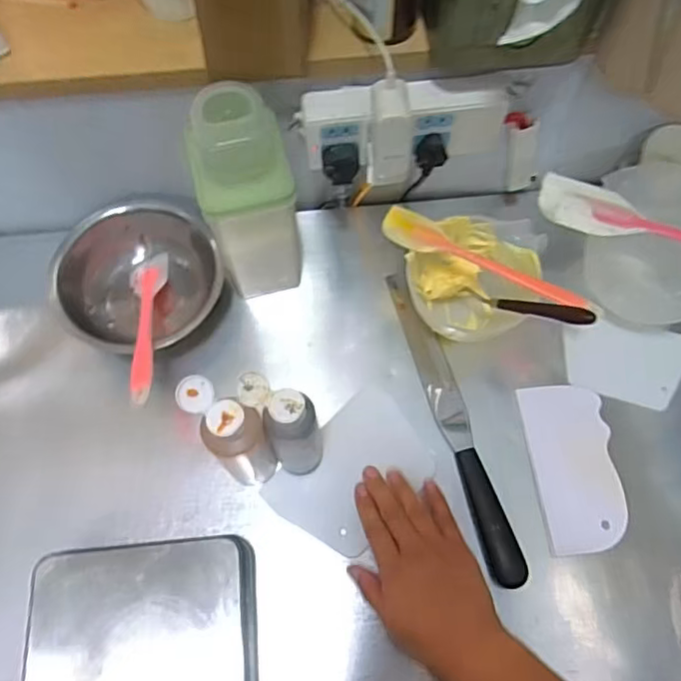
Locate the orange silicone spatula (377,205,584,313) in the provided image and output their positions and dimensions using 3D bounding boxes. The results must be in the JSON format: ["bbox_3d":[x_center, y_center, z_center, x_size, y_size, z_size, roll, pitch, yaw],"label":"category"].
[{"bbox_3d":[0.130,-0.072,0.556,0.195,0.022,0.032,25,69,12],"label":"orange silicone spatula"}]

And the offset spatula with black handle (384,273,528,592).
[{"bbox_3d":[0.106,0.074,0.577,0.031,0.025,0.309,-15,66,-5],"label":"offset spatula with black handle"}]

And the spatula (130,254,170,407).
[{"bbox_3d":[-0.183,-0.020,0.560,0.034,0.013,0.204,-11,43,-3],"label":"spatula"}]

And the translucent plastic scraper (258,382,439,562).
[{"bbox_3d":[0.014,0.121,0.548,0.146,0.009,0.099,-41,78,-20],"label":"translucent plastic scraper"}]

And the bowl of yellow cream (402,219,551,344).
[{"bbox_3d":[0.128,-0.062,0.590,0.122,0.073,0.115,-1,66,2],"label":"bowl of yellow cream"}]

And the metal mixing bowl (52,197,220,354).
[{"bbox_3d":[-0.194,-0.056,0.597,0.153,0.080,0.151,-1,66,2],"label":"metal mixing bowl"}]

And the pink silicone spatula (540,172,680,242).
[{"bbox_3d":[0.311,-0.098,0.523,0.265,0.022,0.061,17,68,10],"label":"pink silicone spatula"}]

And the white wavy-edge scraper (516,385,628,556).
[{"bbox_3d":[0.215,0.114,0.548,0.075,0.011,0.149,-6,70,-1],"label":"white wavy-edge scraper"}]

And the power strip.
[{"bbox_3d":[0.056,-0.195,0.530,0.179,0.064,0.035,-4,66,0],"label":"power strip"}]

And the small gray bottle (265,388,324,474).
[{"bbox_3d":[-0.036,0.079,0.497,0.036,0.130,0.038,-1,66,2],"label":"small gray bottle"}]

